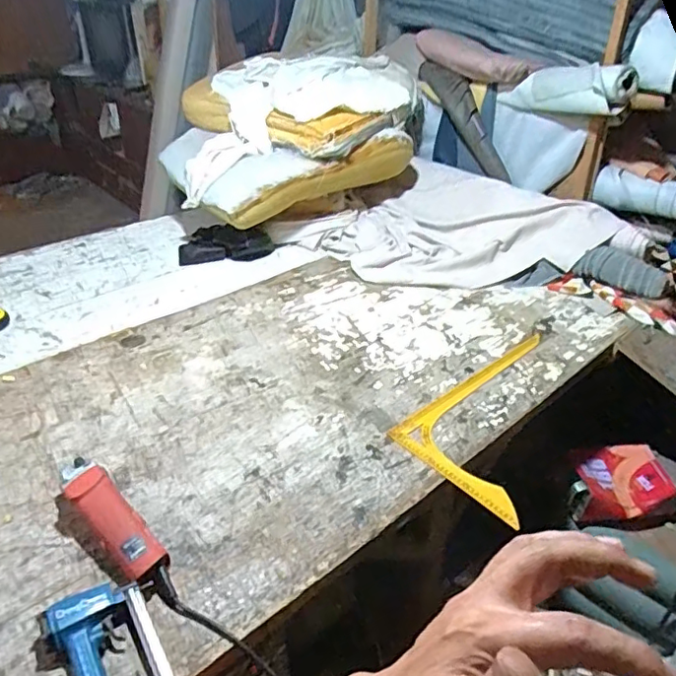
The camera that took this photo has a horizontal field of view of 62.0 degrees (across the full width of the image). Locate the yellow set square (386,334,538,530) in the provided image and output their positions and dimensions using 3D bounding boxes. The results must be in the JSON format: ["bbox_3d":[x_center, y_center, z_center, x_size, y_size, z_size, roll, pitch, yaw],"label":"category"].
[{"bbox_3d":[0.364,0.150,1.161,0.279,0.007,0.502,30,42,35],"label":"yellow set square"}]

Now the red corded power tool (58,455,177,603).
[{"bbox_3d":[-0.339,0.289,0.857,0.282,0.082,0.066,30,42,34],"label":"red corded power tool"}]

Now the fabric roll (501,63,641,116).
[{"bbox_3d":[0.610,-0.671,1.535,0.095,0.122,0.412,-18,26,-26],"label":"fabric roll"}]

